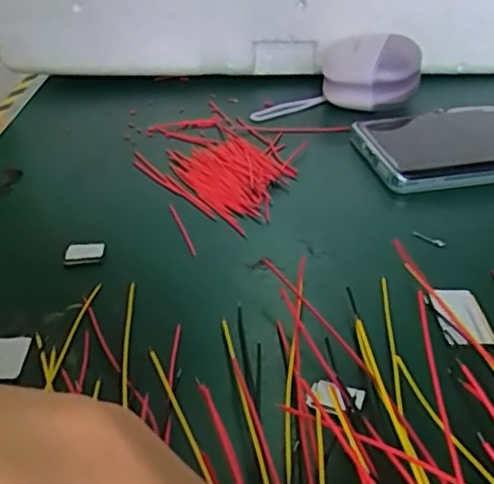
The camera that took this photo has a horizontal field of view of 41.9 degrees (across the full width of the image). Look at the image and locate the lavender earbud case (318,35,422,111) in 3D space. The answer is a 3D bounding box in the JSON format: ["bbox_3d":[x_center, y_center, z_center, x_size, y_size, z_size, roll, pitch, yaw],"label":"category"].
[{"bbox_3d":[0.075,-0.104,0.399,0.060,0.038,0.050,7,33,8],"label":"lavender earbud case"}]

